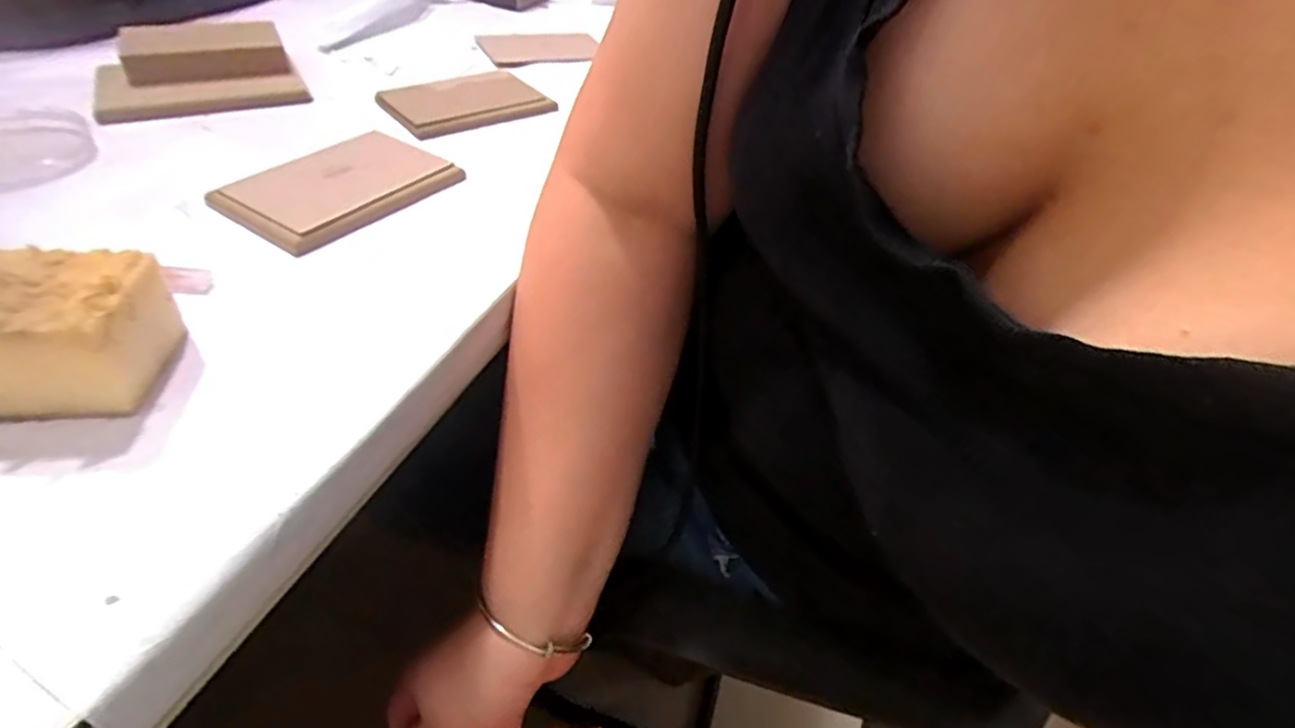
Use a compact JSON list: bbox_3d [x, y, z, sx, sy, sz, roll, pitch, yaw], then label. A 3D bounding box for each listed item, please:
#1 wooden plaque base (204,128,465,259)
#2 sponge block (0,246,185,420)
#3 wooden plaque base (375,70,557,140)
[{"bbox_3d":[-0.189,-0.111,0.394,0.076,0.014,0.125,29,47,22],"label":"wooden plaque base"},{"bbox_3d":[-0.229,-0.014,0.248,0.058,0.048,0.053,-1,43,-9],"label":"sponge block"},{"bbox_3d":[-0.146,-0.210,0.509,0.072,0.016,0.121,35,49,27],"label":"wooden plaque base"}]

